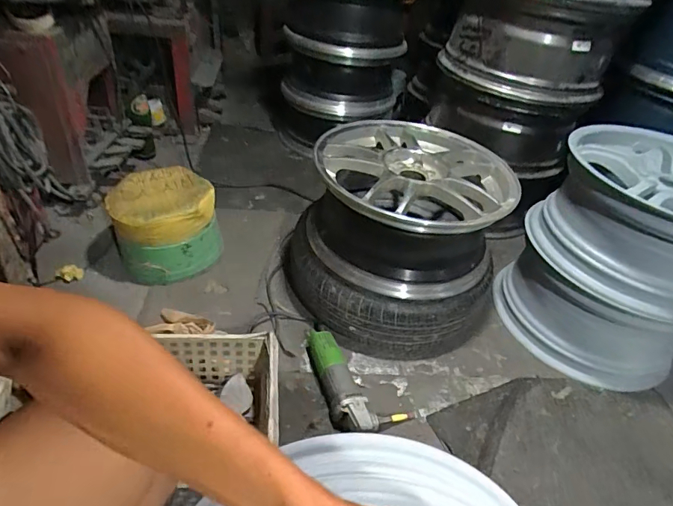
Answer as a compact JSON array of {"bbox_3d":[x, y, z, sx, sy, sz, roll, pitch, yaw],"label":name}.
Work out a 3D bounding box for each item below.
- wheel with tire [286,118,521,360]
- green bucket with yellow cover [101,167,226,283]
[{"bbox_3d":[0.158,-0.064,1.092,0.508,0.341,0.534,20,41,14],"label":"wheel with tire"},{"bbox_3d":[-0.443,-0.072,1.119,0.240,0.206,0.236,5,39,-4],"label":"green bucket with yellow cover"}]

